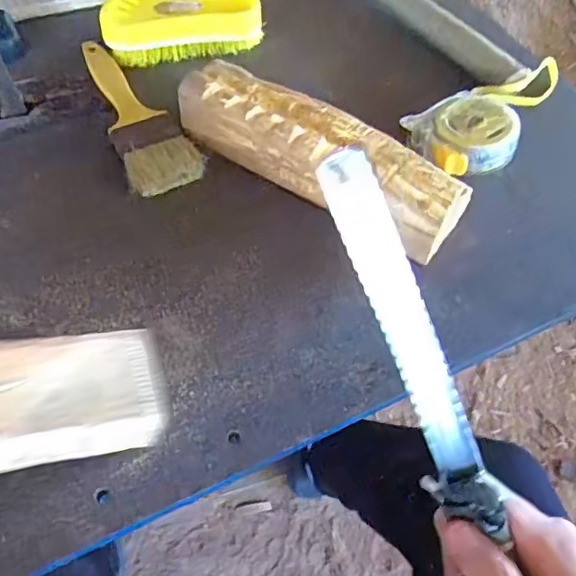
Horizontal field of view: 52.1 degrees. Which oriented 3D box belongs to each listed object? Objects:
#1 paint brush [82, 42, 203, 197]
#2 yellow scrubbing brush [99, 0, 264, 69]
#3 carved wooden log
[{"bbox_3d":[-0.115,-0.137,0.440,0.050,0.013,0.173,-20,59,-16],"label":"paint brush"},{"bbox_3d":[-0.087,-0.218,0.479,0.123,0.044,0.055,-13,57,-12],"label":"yellow scrubbing brush"},{"bbox_3d":[0.019,-0.089,0.394,0.201,0.039,0.062,31,59,17],"label":"carved wooden log"}]

